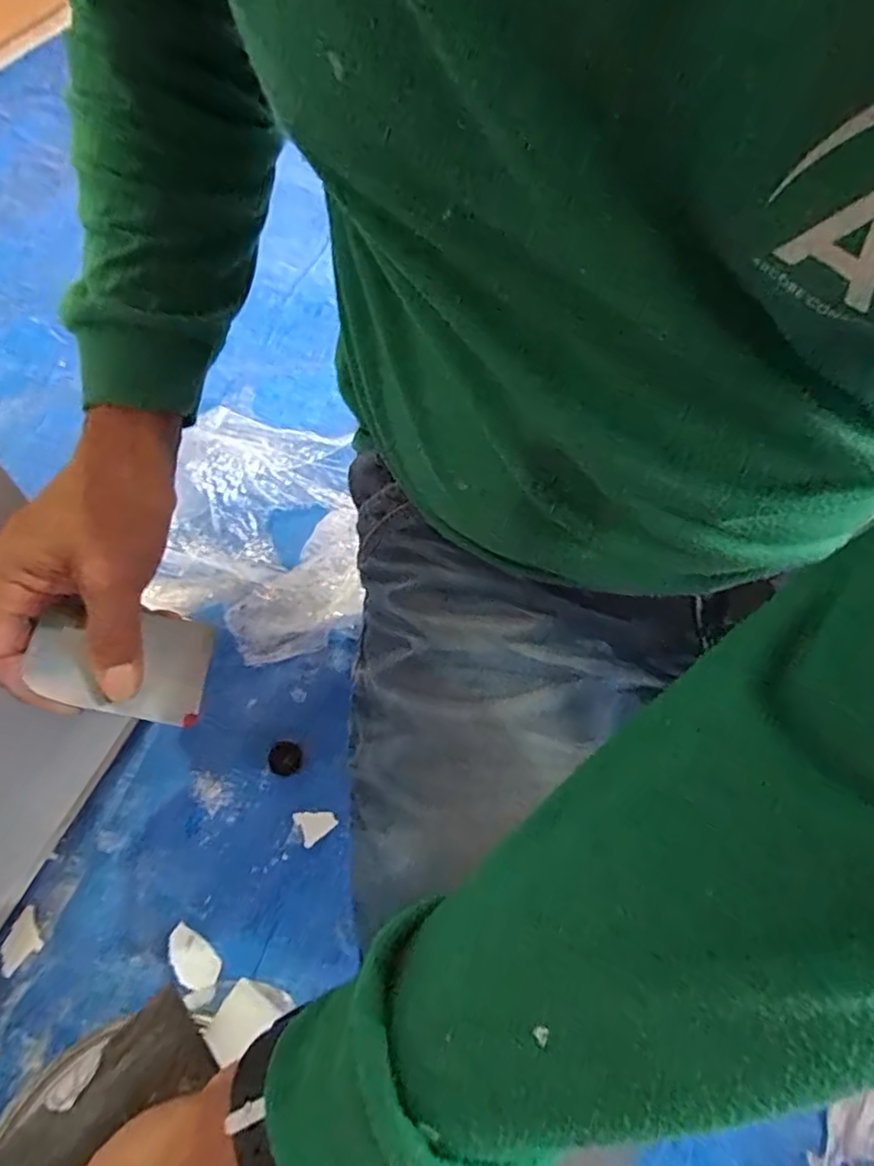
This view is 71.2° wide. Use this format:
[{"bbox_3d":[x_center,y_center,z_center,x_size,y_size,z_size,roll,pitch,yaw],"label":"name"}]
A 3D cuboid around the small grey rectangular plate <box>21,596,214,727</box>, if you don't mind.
[{"bbox_3d":[-0.167,0.041,0.328,0.086,0.006,0.056,24,67,-39],"label":"small grey rectangular plate"}]

